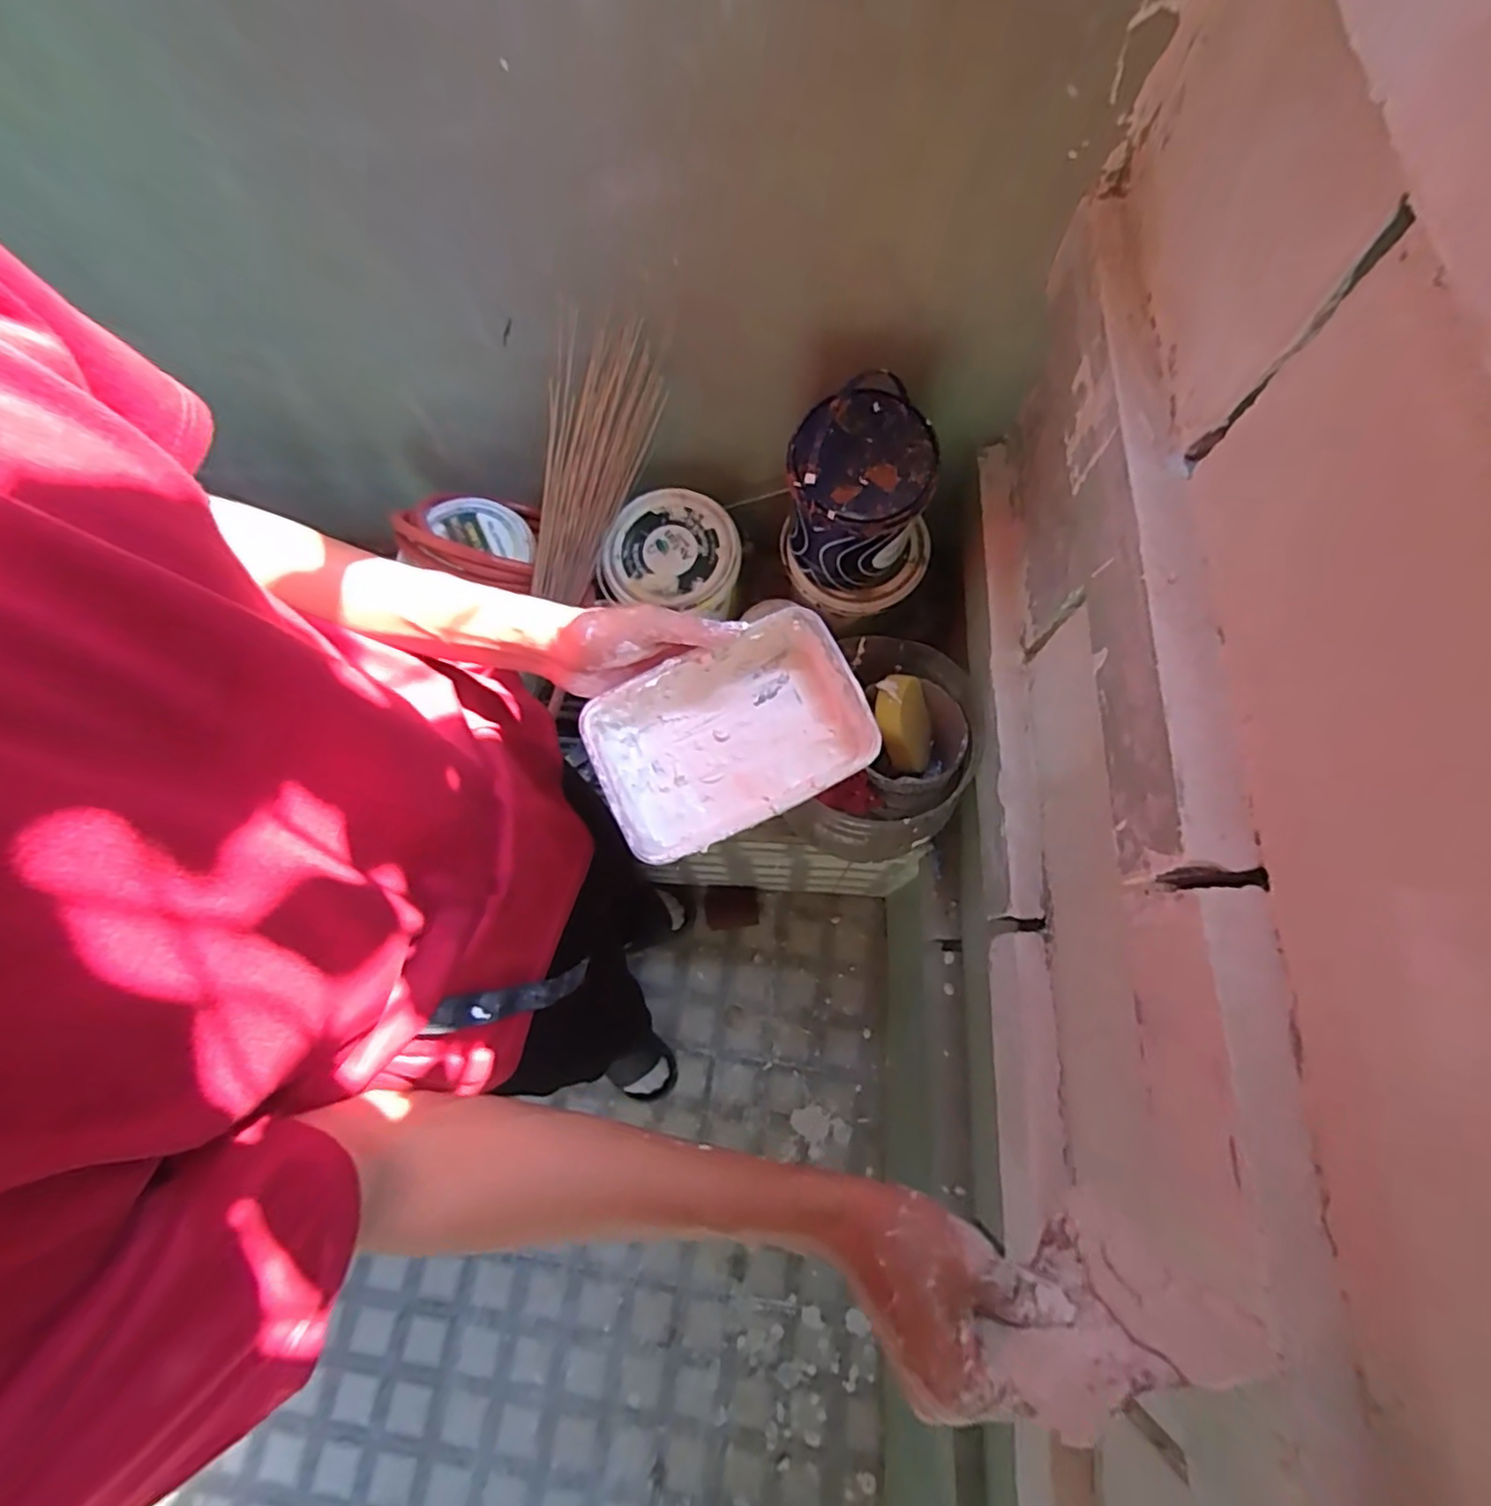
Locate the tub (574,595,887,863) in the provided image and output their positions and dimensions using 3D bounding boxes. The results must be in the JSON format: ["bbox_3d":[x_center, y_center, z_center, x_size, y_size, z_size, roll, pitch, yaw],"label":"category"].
[{"bbox_3d":[-0.011,-0.008,0.422,0.168,0.056,0.114,-28,72,-8],"label":"tub"}]

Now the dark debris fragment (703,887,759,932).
[{"bbox_3d":[-0.028,0.336,1.423,0.120,0.041,0.088,-1,71,1],"label":"dark debris fragment"}]

